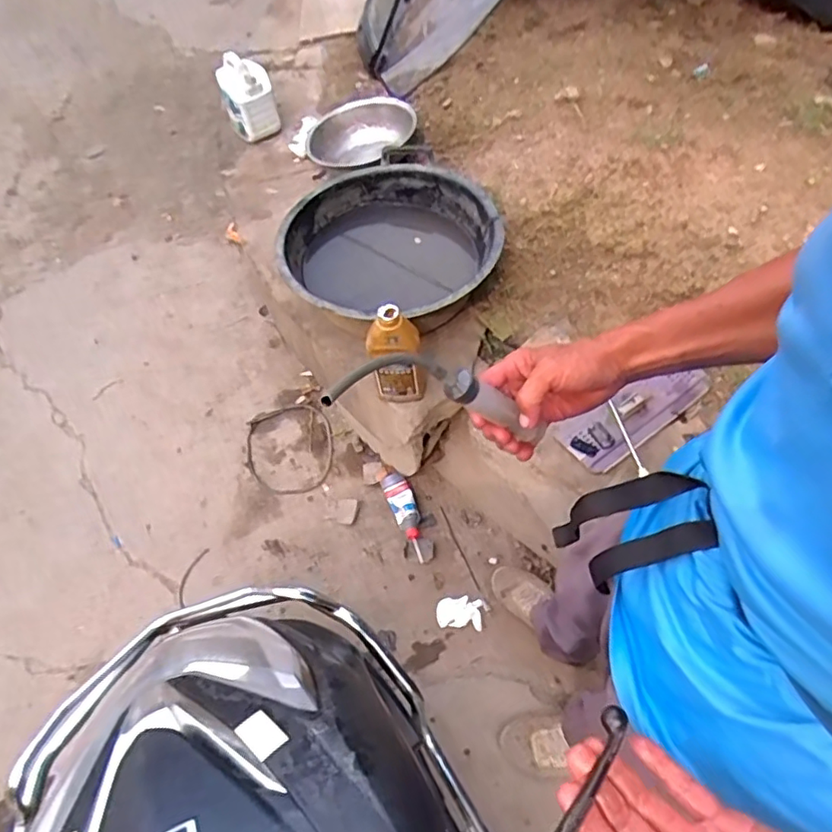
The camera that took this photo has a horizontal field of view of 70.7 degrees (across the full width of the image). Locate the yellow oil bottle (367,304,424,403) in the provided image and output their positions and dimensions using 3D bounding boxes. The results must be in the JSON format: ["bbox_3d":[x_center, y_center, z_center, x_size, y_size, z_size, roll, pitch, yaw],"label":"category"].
[{"bbox_3d":[-0.037,-0.100,1.057,0.092,0.225,0.058,-10,56,-3],"label":"yellow oil bottle"}]

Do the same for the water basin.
[{"bbox_3d":[-0.051,-0.344,1.229,0.447,0.132,0.424,-2,56,2],"label":"water basin"}]

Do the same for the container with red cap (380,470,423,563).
[{"bbox_3d":[-0.018,0.251,1.489,0.074,0.063,0.239,-21,57,-11],"label":"container with red cap"}]

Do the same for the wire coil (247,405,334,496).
[{"bbox_3d":[-0.351,0.086,1.645,0.236,0.035,0.283,-11,58,-7],"label":"wire coil"}]

